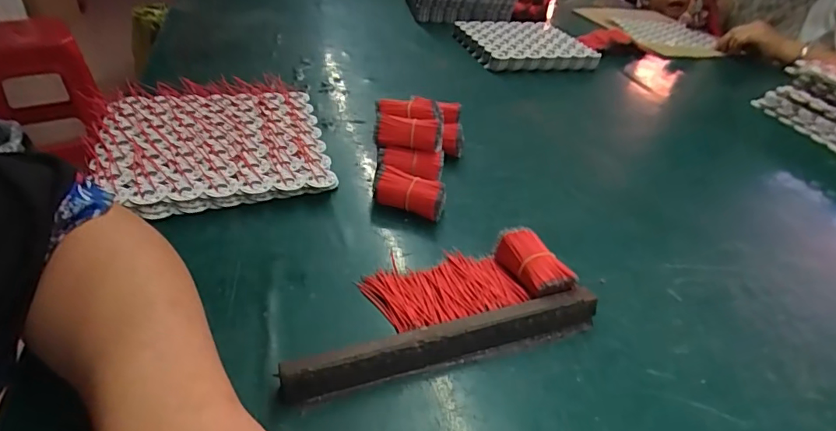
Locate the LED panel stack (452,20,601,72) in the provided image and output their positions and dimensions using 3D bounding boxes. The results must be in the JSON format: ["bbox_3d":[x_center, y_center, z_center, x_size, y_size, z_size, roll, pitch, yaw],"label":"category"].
[{"bbox_3d":[0.191,-0.331,0.921,0.203,0.031,0.224,-6,38,-18],"label":"LED panel stack"}]

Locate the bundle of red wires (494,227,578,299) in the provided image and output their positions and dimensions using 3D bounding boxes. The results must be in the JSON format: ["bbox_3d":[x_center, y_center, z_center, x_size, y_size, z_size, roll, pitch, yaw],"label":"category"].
[{"bbox_3d":[0.093,0.042,0.400,0.033,0.036,0.070,-8,39,-20],"label":"bundle of red wires"}]

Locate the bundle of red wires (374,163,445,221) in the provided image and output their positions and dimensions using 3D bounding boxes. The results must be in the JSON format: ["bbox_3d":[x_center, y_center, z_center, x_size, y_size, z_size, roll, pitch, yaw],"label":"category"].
[{"bbox_3d":[-0.009,-0.022,0.474,0.073,0.033,0.027,17,37,13],"label":"bundle of red wires"}]

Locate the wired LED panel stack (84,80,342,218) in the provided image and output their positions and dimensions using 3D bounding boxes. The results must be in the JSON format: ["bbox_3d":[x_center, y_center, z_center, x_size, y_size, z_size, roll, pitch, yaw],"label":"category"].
[{"bbox_3d":[-0.220,-0.083,0.527,0.221,0.025,0.227,-7,38,-19],"label":"wired LED panel stack"}]

